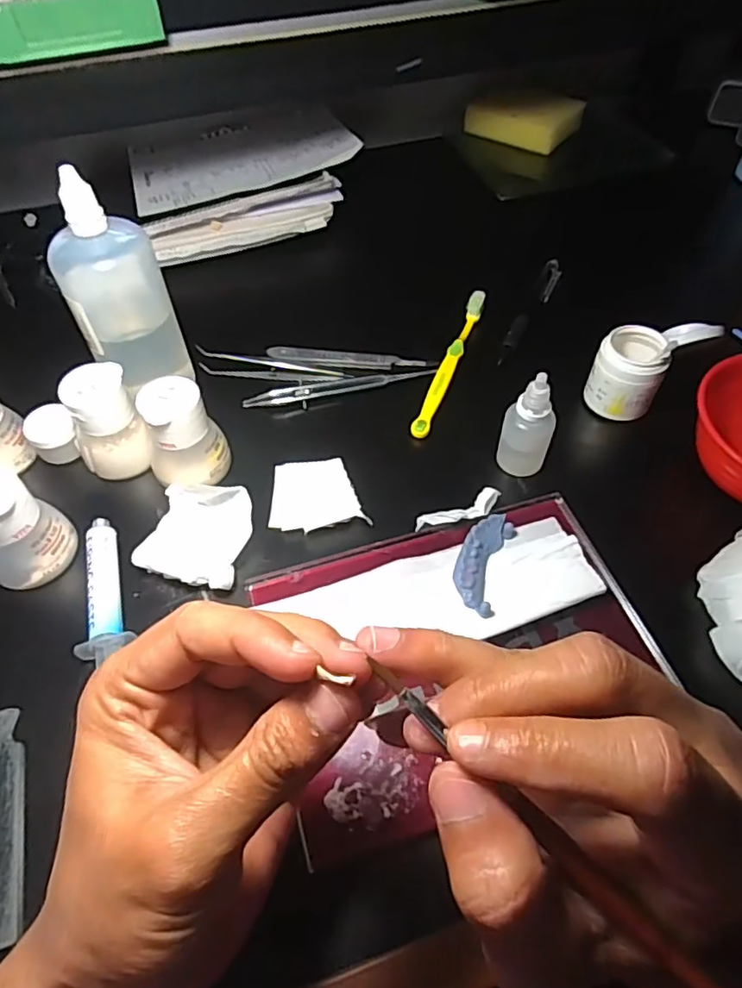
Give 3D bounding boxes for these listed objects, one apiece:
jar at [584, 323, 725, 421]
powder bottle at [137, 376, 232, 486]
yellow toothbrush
[{"bbox_3d":[0.186,-0.089,0.410,0.070,0.053,0.046,-32,61,-21],"label":"jar"},{"bbox_3d":[-0.117,-0.039,0.373,0.046,0.054,0.043,-22,58,-15],"label":"powder bottle"},{"bbox_3d":[0.060,-0.101,0.447,0.012,0.010,0.152,18,57,12],"label":"yellow toothbrush"}]

